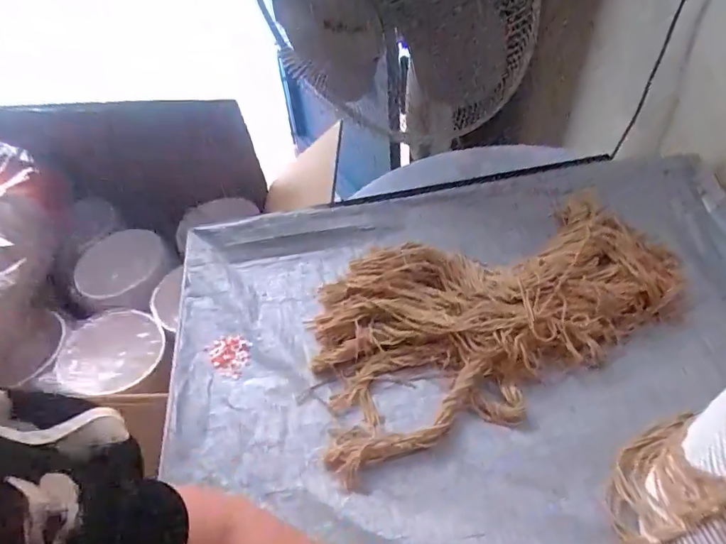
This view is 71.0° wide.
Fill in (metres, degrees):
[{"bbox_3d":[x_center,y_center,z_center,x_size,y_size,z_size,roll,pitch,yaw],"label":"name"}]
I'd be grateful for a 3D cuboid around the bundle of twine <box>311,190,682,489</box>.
[{"bbox_3d":[0.139,0.033,0.539,0.416,0.049,0.230,-17,50,-8],"label":"bundle of twine"}]

